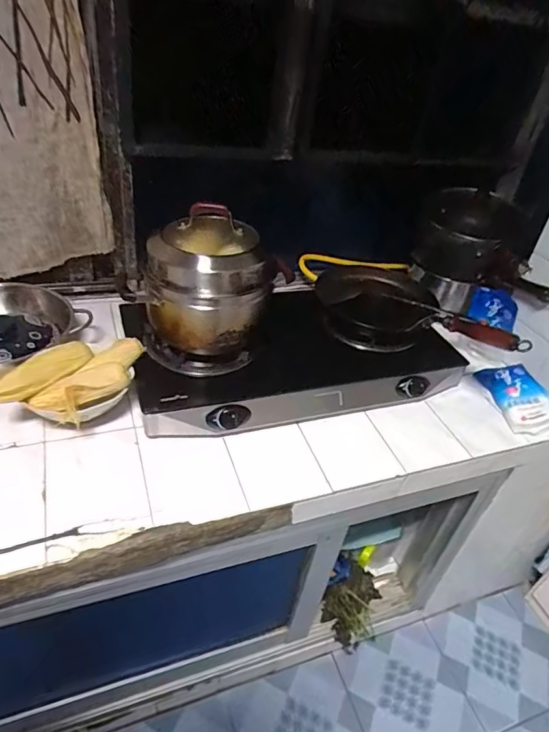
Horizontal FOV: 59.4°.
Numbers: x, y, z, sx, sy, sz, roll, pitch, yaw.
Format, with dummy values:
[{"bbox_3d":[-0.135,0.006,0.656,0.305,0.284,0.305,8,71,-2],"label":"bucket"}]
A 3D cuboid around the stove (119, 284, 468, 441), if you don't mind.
[{"bbox_3d":[0.047,-0.033,1.009,0.650,0.103,0.316,-9,41,-19],"label":"stove"}]

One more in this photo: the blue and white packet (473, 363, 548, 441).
[{"bbox_3d":[0.534,0.067,1.025,0.127,0.044,0.192,-3,39,-13],"label":"blue and white packet"}]

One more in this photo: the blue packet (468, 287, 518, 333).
[{"bbox_3d":[0.492,-0.131,1.078,0.031,0.075,0.107,-27,50,-37],"label":"blue packet"}]

